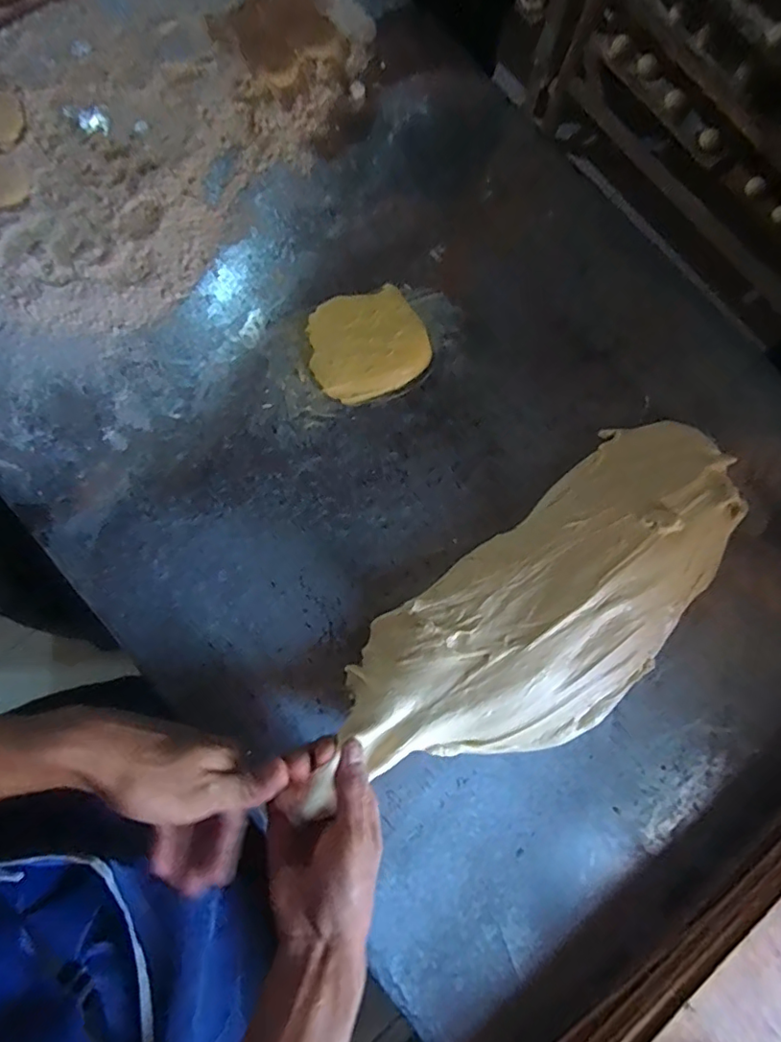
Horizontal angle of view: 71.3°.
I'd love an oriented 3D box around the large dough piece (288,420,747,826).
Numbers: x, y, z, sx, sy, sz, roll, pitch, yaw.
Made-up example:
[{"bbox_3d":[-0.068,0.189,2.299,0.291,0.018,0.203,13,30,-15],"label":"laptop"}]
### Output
[{"bbox_3d":[0.135,0.078,0.448,0.420,0.059,0.168,-35,80,-13],"label":"large dough piece"}]

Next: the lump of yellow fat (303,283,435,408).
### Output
[{"bbox_3d":[-0.021,-0.162,0.499,0.106,0.014,0.096,-18,80,-6],"label":"lump of yellow fat"}]

